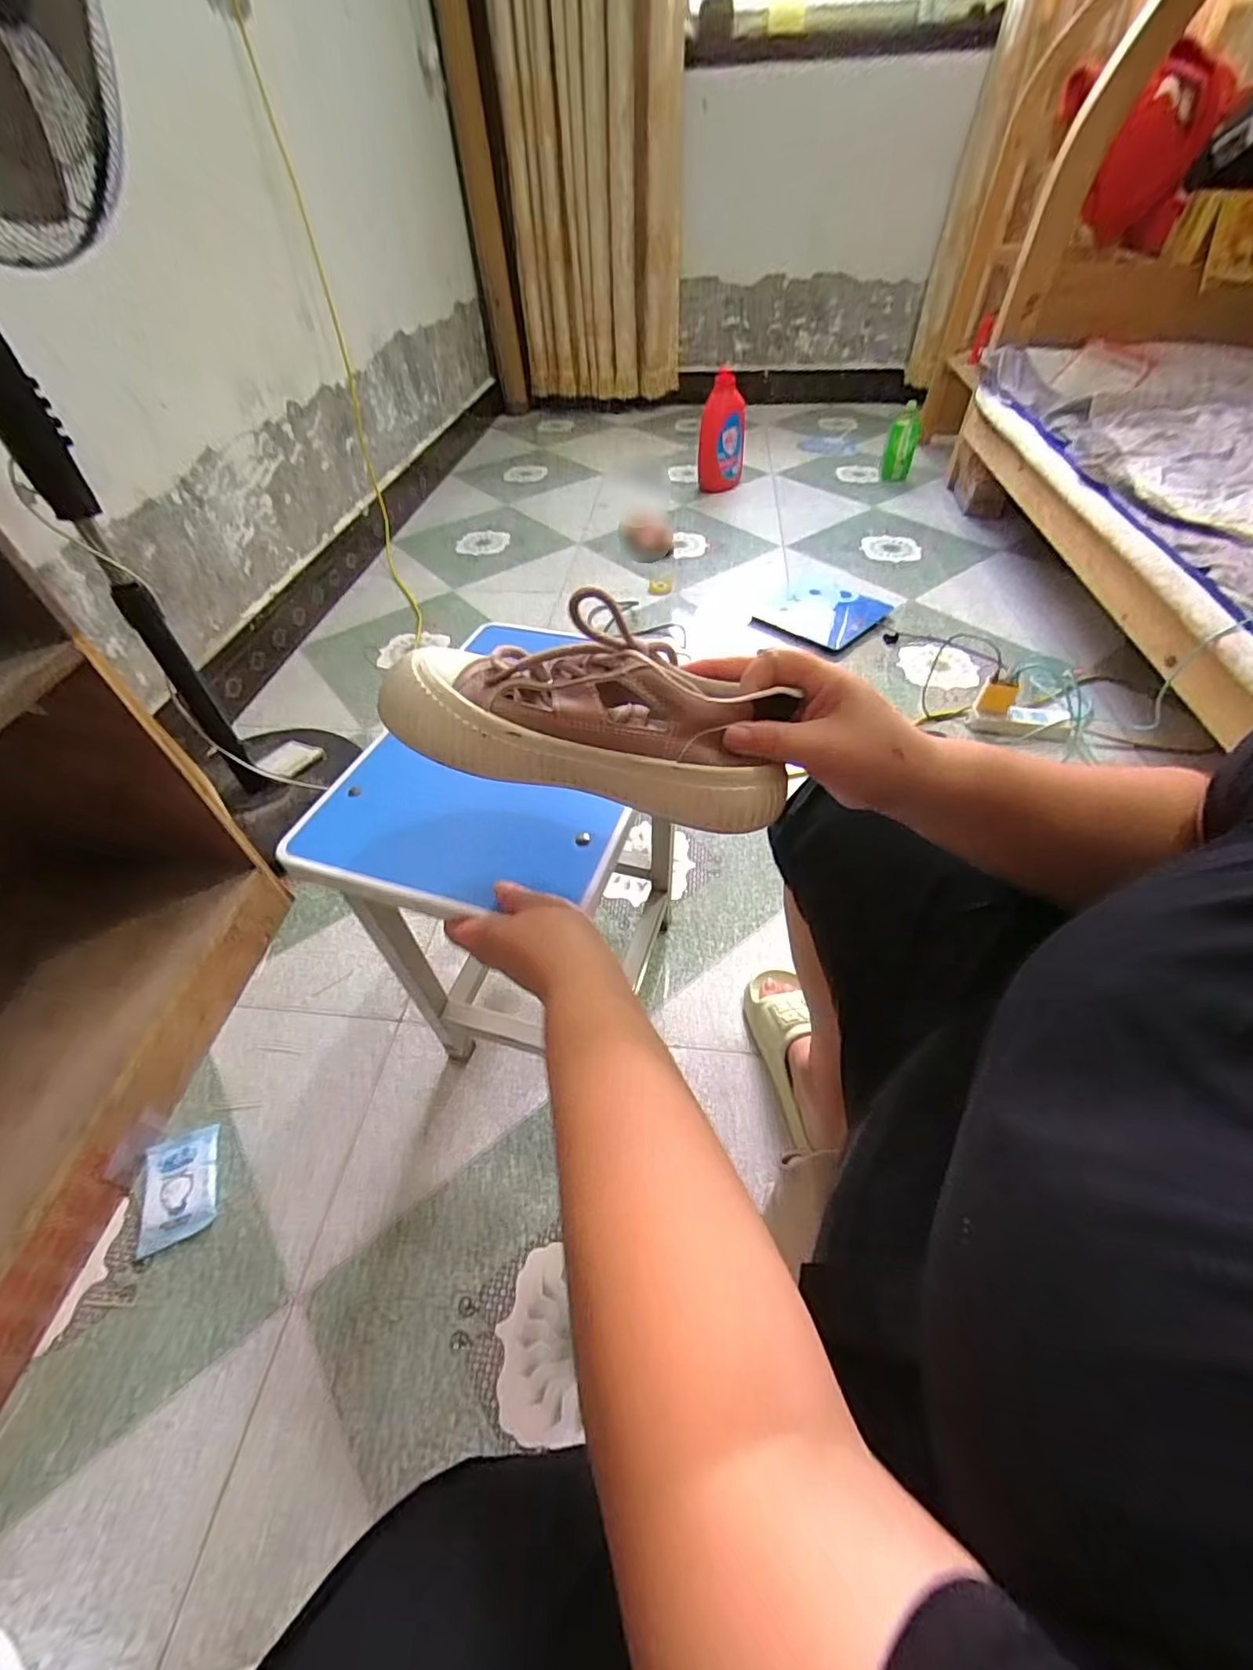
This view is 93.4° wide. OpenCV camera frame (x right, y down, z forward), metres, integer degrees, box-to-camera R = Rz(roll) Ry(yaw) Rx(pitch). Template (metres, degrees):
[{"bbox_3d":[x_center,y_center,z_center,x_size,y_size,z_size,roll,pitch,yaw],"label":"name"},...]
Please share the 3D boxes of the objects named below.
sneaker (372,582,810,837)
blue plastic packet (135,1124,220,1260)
[{"bbox_3d":[-0.019,-0.073,0.326,0.223,0.093,0.076,13,49,4],"label":"sneaker"},{"bbox_3d":[-0.508,0.398,0.672,0.079,0.013,0.113,-19,50,-14],"label":"blue plastic packet"}]

